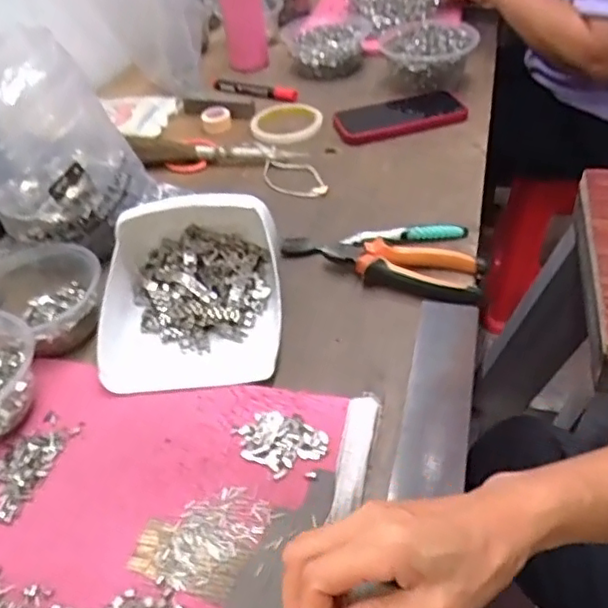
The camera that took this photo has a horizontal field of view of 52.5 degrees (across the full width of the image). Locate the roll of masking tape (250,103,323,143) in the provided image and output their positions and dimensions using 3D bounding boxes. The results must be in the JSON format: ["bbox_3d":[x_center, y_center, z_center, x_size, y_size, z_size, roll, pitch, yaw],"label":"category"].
[{"bbox_3d":[-0.025,-0.247,0.843,0.099,0.016,0.097,-1,43,1],"label":"roll of masking tape"}]

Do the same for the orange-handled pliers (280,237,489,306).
[{"bbox_3d":[0.073,-0.040,0.592,0.195,0.029,0.054,12,46,21],"label":"orange-handled pliers"}]

